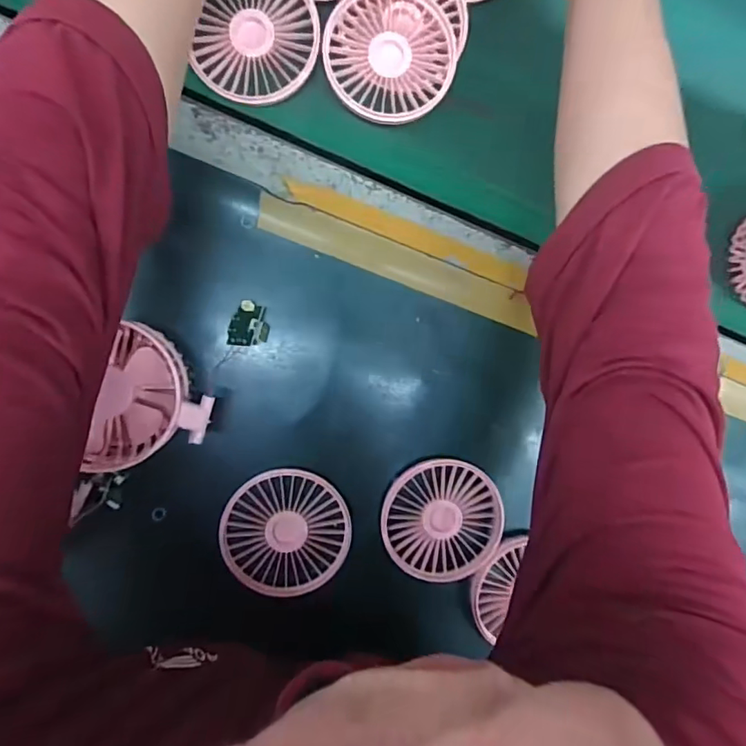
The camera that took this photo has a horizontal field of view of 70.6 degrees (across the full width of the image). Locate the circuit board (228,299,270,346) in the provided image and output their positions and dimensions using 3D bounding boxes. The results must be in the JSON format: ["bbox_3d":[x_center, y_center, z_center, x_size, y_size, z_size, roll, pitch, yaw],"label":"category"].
[{"bbox_3d":[-0.084,-0.033,0.356,0.026,0.019,0.030,7,92,-9],"label":"circuit board"}]

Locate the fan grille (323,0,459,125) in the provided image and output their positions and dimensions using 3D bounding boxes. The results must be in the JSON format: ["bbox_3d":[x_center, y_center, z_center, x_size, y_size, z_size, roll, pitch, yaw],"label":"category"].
[{"bbox_3d":[0.012,-0.217,0.358,0.087,0.010,0.087,0,93,-8],"label":"fan grille"}]

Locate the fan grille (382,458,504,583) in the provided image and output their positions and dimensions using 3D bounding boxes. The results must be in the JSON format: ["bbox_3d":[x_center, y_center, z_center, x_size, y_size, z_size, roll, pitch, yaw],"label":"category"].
[{"bbox_3d":[0.051,0.108,0.387,0.086,0.013,0.089,-2,93,-8],"label":"fan grille"}]

